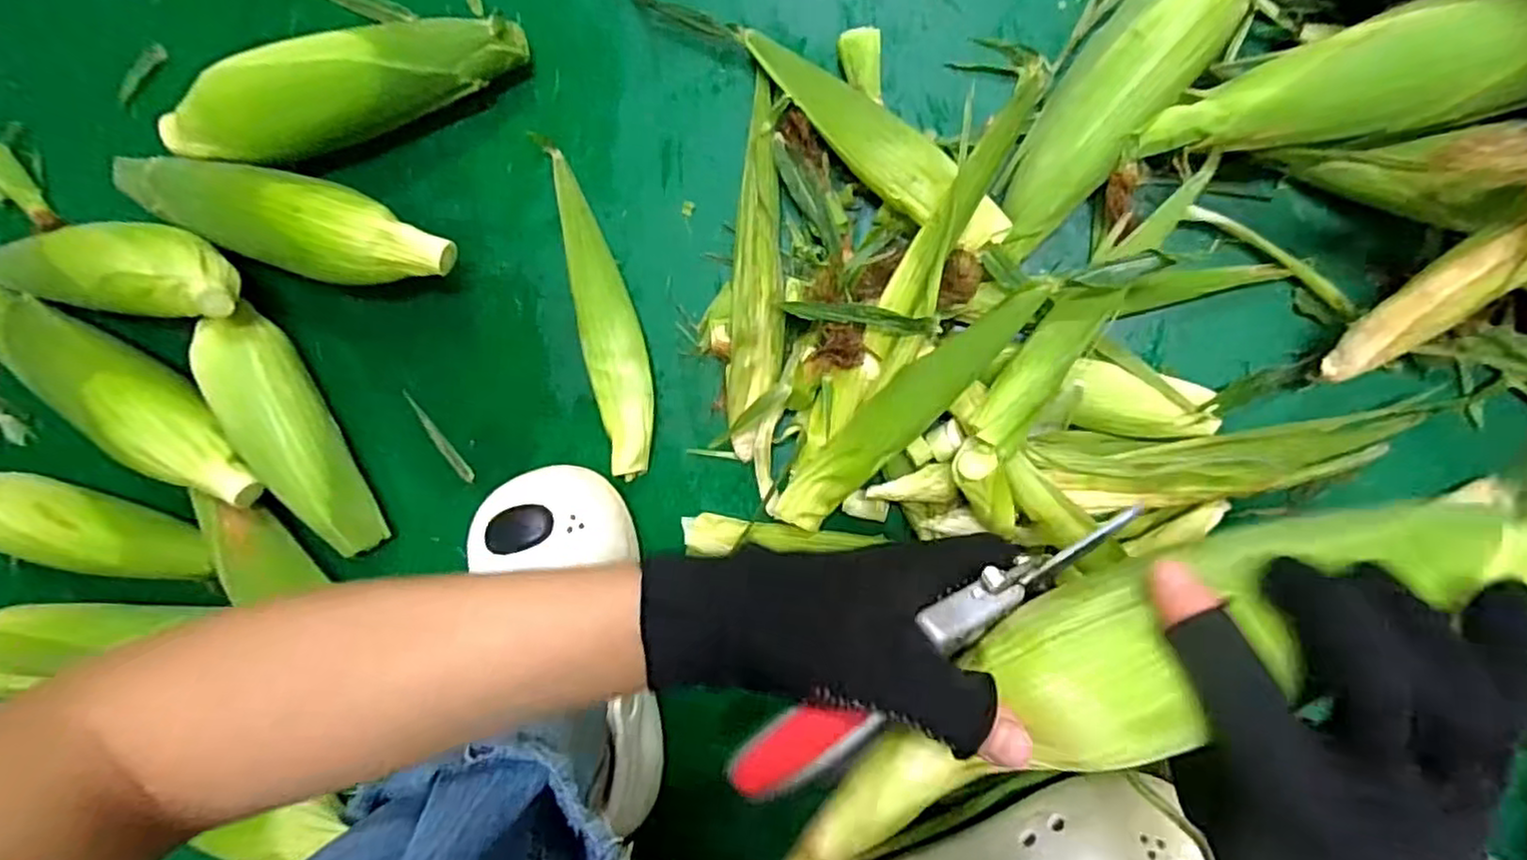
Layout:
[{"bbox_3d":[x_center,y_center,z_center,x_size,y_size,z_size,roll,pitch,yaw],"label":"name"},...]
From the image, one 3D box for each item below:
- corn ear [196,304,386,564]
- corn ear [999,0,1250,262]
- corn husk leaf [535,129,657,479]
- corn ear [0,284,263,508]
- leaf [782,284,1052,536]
[{"bbox_3d":[-0.347,0.007,0.517,0.051,0.064,0.185,-25,88,8],"label":"corn ear"},{"bbox_3d":[0.216,-0.206,0.430,0.064,0.074,0.233,38,96,5],"label":"corn ear"},{"bbox_3d":[-0.111,-0.089,0.498,0.042,0.038,0.240,-12,90,9],"label":"corn husk leaf"},{"bbox_3d":[-0.485,-0.040,0.511,0.284,0.059,0.053,30,95,5],"label":"corn ear"},{"bbox_3d":[0.087,-0.012,0.440,0.200,0.045,0.037,-44,86,6],"label":"leaf"}]

